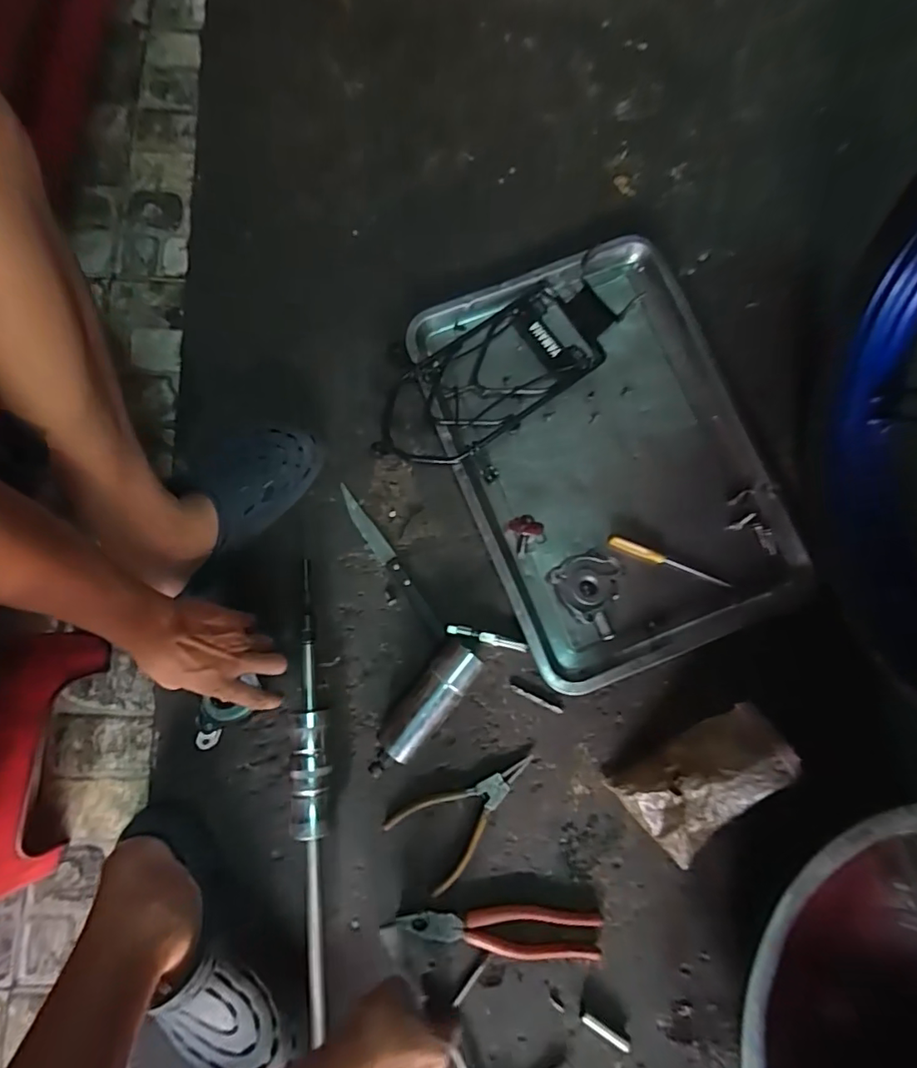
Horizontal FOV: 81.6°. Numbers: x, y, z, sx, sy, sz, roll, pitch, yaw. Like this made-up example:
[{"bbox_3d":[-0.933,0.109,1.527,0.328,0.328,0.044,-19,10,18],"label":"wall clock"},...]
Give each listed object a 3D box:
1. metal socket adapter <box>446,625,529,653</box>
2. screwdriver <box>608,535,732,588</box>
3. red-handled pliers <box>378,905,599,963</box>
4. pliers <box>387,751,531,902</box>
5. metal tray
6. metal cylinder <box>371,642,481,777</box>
[{"bbox_3d":[0.032,0.117,0.596,0.092,0.008,0.012,15,80,3],"label":"metal socket adapter"},{"bbox_3d":[0.243,0.034,0.613,0.143,0.013,0.014,22,80,4],"label":"screwdriver"},{"bbox_3d":[0.036,0.407,0.539,0.214,0.026,0.050,4,79,1],"label":"red-handled pliers"},{"bbox_3d":[0.009,0.290,0.567,0.160,0.010,0.088,-41,82,-7],"label":"pliers"},{"bbox_3d":[0.175,-0.099,0.631,0.340,0.030,0.486,-21,80,-4],"label":"metal tray"},{"bbox_3d":[-0.038,0.189,0.570,0.048,0.046,0.161,39,82,7],"label":"metal cylinder"}]

